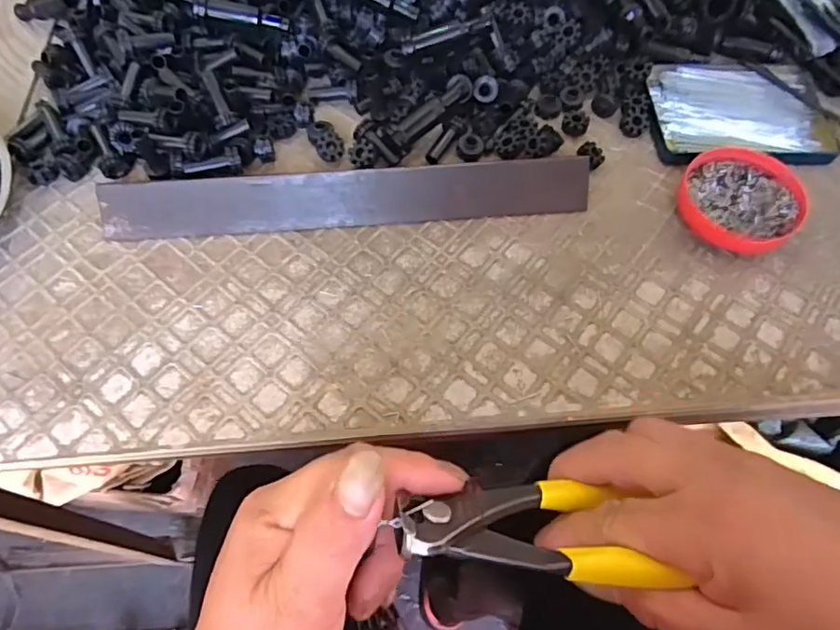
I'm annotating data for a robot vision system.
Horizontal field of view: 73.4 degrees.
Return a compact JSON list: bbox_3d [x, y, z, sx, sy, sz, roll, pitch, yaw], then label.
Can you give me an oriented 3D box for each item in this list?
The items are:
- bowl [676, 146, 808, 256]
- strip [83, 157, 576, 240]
[{"bbox_3d":[0.212,-0.077,0.375,0.075,0.020,0.071,1,63,-2],"label":"bowl"},{"bbox_3d":[-0.045,-0.077,0.373,0.313,0.037,0.010,-5,18,-5],"label":"strip"}]

